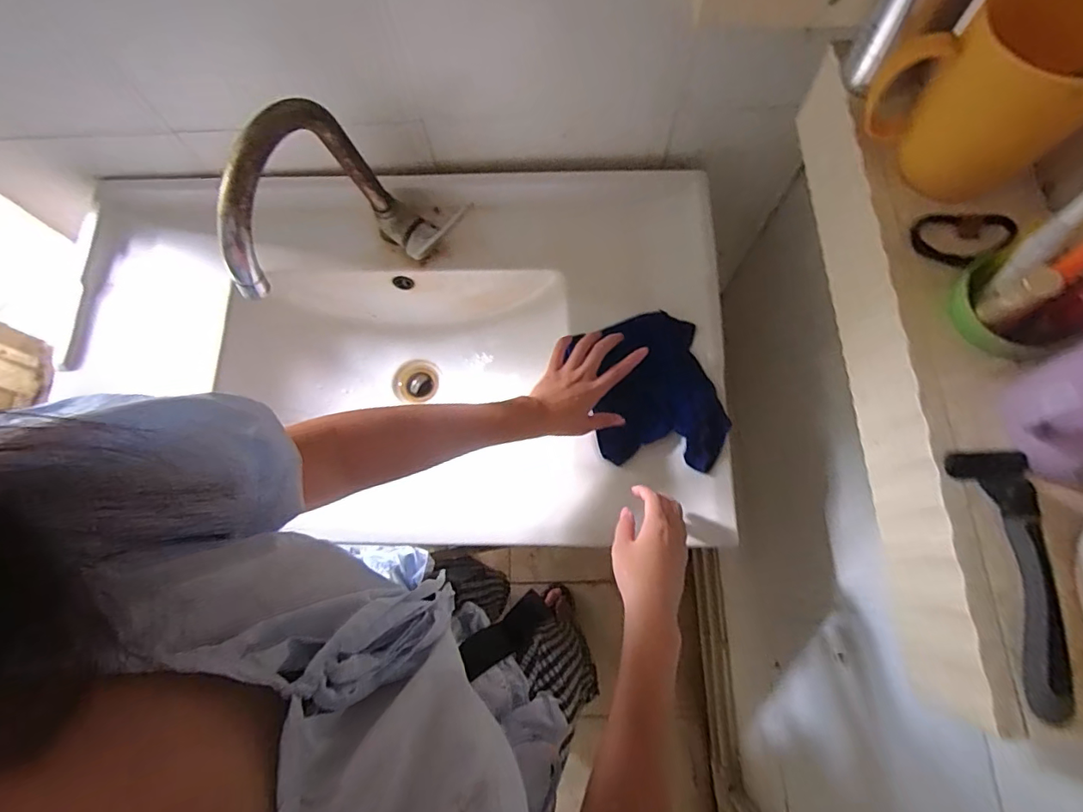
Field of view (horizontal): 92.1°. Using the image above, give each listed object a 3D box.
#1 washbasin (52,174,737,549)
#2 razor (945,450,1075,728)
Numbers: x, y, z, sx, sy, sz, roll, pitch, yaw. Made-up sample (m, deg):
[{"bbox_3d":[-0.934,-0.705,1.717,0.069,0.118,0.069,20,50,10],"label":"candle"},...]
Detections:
[{"bbox_3d":[-0.182,-0.060,0.699,0.792,0.168,0.463,0,74,2],"label":"washbasin"},{"bbox_3d":[0.265,0.090,0.277,0.040,0.030,0.137,-7,74,0],"label":"razor"}]

